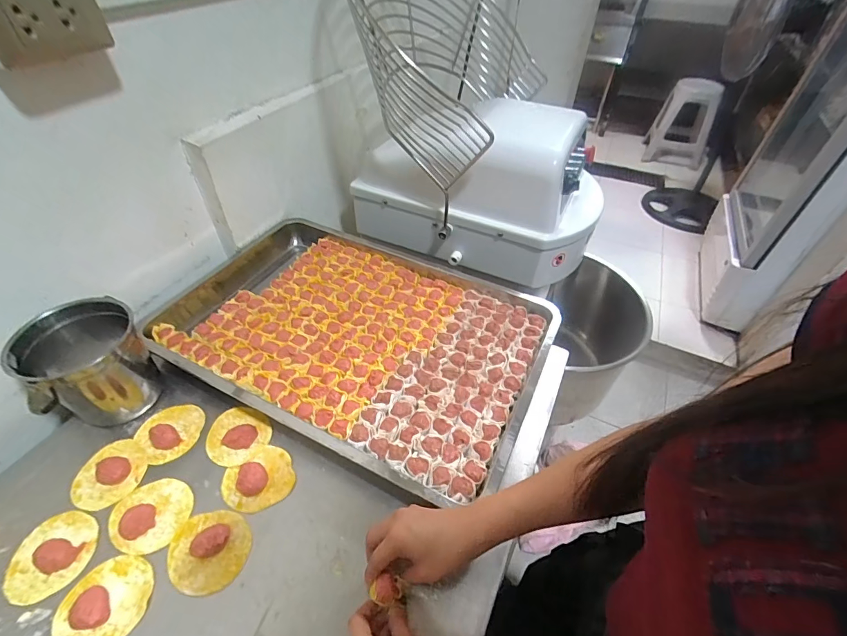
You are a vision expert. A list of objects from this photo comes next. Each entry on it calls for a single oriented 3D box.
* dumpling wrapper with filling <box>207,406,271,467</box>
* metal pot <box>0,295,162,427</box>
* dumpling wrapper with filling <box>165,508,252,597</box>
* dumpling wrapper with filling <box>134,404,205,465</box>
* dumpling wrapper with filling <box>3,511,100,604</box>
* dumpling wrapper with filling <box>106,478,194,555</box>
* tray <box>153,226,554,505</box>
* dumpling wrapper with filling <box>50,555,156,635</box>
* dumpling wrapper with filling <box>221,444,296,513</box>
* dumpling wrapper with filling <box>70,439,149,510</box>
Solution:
[{"bbox_3d":[-0.256,0.158,0.546,0.081,0.012,0.079,2,45,-2],"label":"dumpling wrapper with filling"},{"bbox_3d":[-0.448,0.066,0.544,0.124,0.142,0.105,-32,54,-30],"label":"metal pot"},{"bbox_3d":[-0.241,0.255,0.444,0.087,0.017,0.080,8,45,5],"label":"dumpling wrapper with filling"},{"bbox_3d":[-0.345,0.148,0.545,0.078,0.024,0.079,36,53,29],"label":"dumpling wrapper with filling"},{"bbox_3d":[-0.411,0.259,0.439,0.080,0.013,0.084,2,45,-2],"label":"dumpling wrapper with filling"},{"bbox_3d":[-0.323,0.229,0.471,0.086,0.008,0.080,2,45,-2],"label":"dumpling wrapper with filling"},{"bbox_3d":[-0.127,0.016,0.670,0.622,0.056,0.398,21,47,17],"label":"tray"},{"bbox_3d":[-0.328,0.288,0.407,0.083,0.020,0.083,2,45,-2],"label":"dumpling wrapper with filling"},{"bbox_3d":[-0.209,0.201,0.503,0.082,0.014,0.075,2,45,-2],"label":"dumpling wrapper with filling"},{"bbox_3d":[-0.401,0.195,0.503,0.084,0.012,0.078,2,45,-2],"label":"dumpling wrapper with filling"}]

